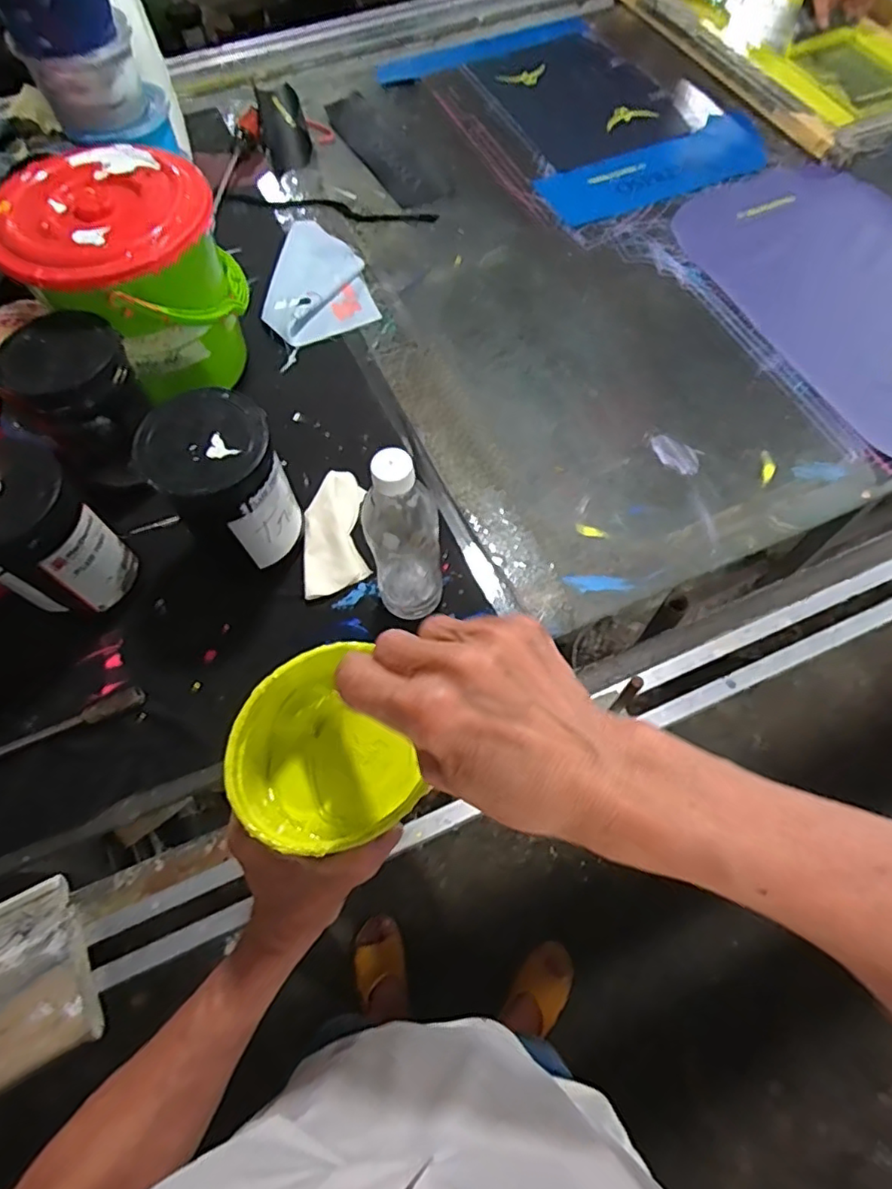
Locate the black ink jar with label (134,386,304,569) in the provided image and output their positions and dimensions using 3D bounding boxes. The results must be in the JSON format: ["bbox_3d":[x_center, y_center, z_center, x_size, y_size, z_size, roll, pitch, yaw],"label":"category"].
[{"bbox_3d":[-0.197,-0.096,0.555,0.099,0.159,0.097,-1,65,2],"label":"black ink jar with label"}]

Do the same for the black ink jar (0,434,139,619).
[{"bbox_3d":[-0.364,-0.051,0.547,0.114,0.161,0.105,37,72,17],"label":"black ink jar"}]

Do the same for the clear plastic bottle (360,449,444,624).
[{"bbox_3d":[-0.035,-0.043,0.502,0.057,0.203,0.052,-1,65,2],"label":"clear plastic bottle"}]

